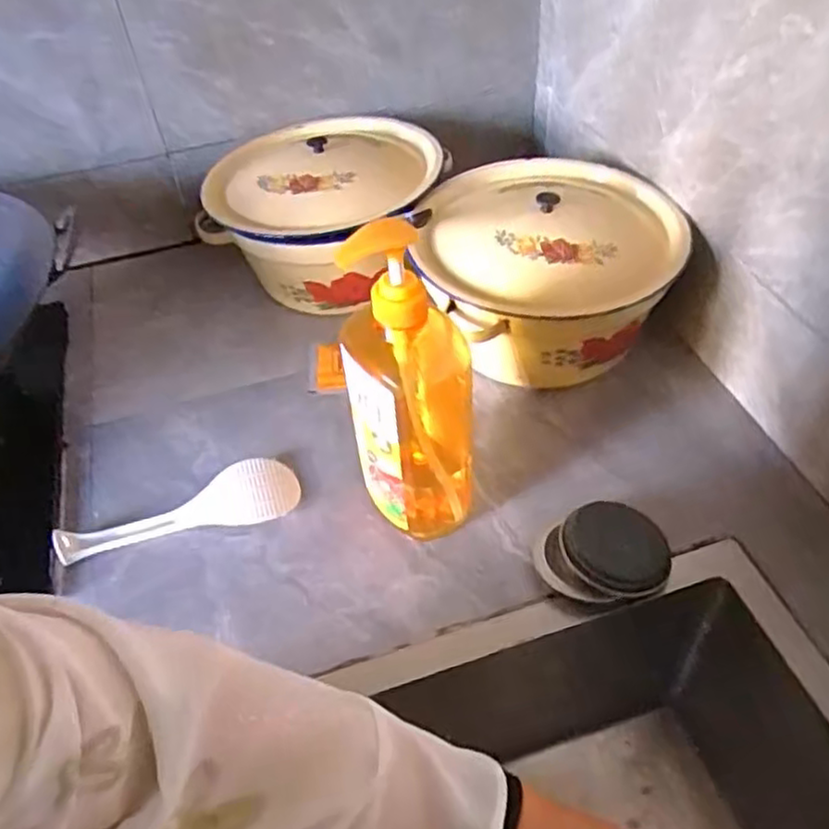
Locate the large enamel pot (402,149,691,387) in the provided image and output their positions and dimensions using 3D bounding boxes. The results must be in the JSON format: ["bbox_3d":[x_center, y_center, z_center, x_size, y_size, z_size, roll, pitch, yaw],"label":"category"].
[{"bbox_3d":[0.123,-0.141,0.683,0.227,0.130,0.217,-2,47,3],"label":"large enamel pot"}]

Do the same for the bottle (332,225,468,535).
[{"bbox_3d":[-0.002,-0.012,0.500,0.083,0.258,0.055,-14,48,-8],"label":"bottle"}]

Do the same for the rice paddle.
[{"bbox_3d":[-0.200,0.081,0.604,0.199,0.018,0.057,-12,47,-6],"label":"rice paddle"}]

